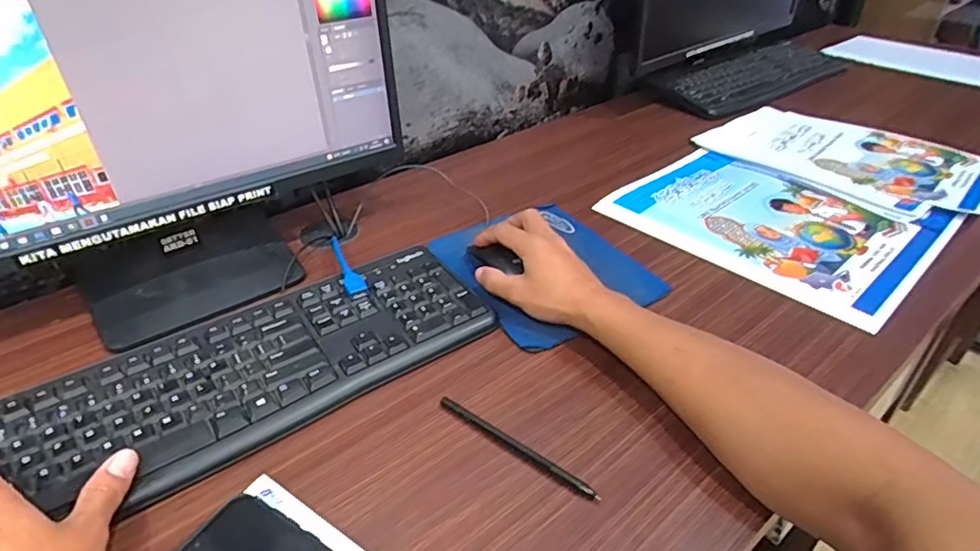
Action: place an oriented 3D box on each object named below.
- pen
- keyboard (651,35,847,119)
[{"bbox_3d":[0.017,0.123,0.409,0.138,0.009,0.009,25,43,28],"label":"pen"},{"bbox_3d":[0.520,-0.393,1.062,0.515,0.045,0.139,-26,45,-31],"label":"keyboard"}]

